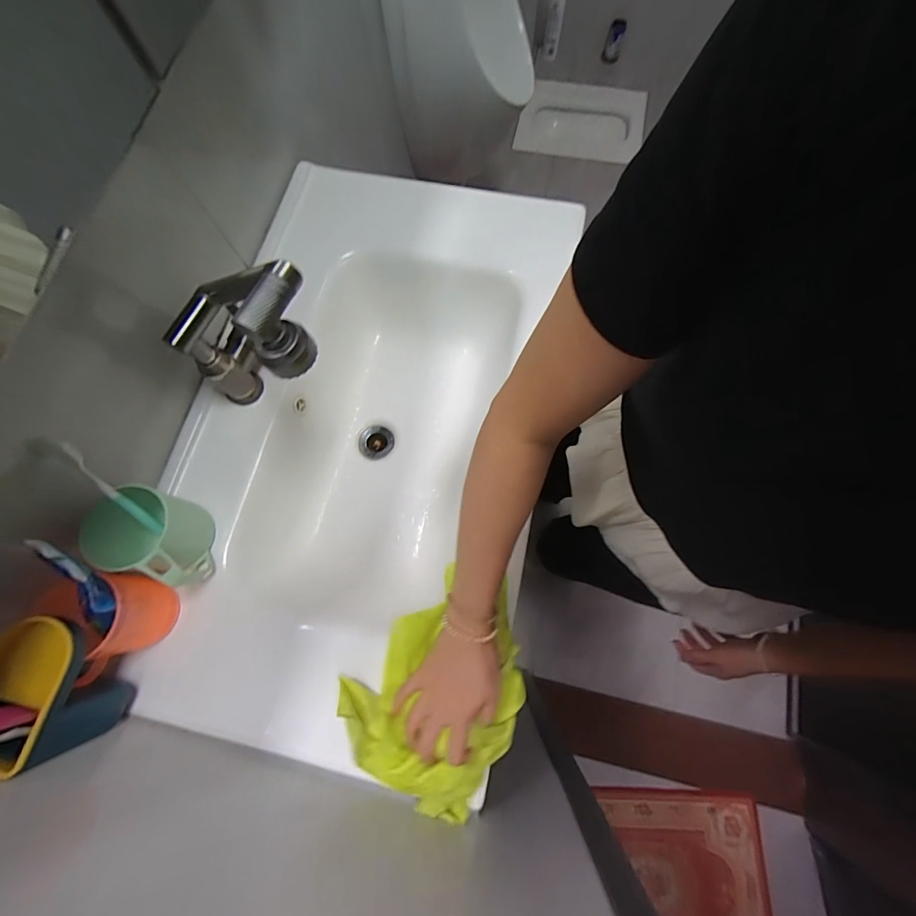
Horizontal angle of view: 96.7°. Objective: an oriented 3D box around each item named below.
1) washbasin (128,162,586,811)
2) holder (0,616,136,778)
[{"bbox_3d":[-0.112,-0.048,0.605,0.470,0.162,0.802,11,74,5],"label":"washbasin"},{"bbox_3d":[-0.373,0.216,0.400,0.073,0.139,0.116,-5,73,0],"label":"holder"}]

